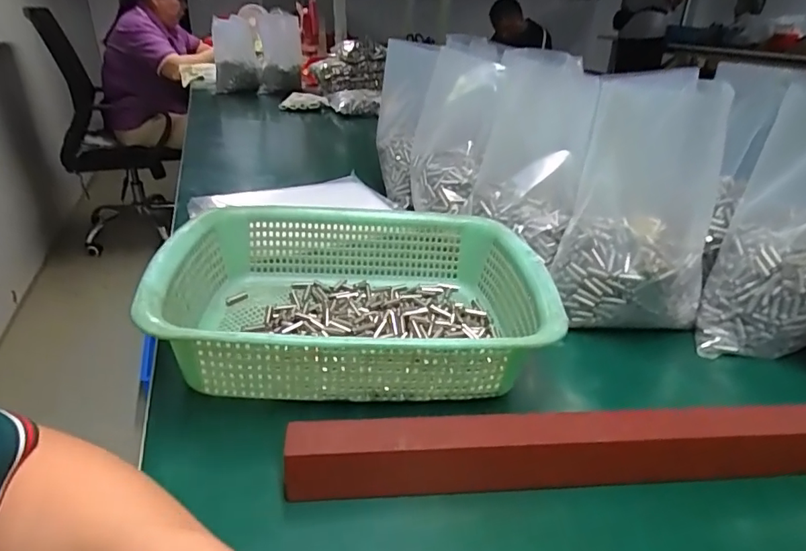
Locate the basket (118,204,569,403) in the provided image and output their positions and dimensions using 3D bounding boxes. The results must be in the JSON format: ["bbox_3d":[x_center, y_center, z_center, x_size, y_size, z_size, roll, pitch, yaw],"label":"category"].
[{"bbox_3d":[-0.036,0.015,0.430,0.291,0.080,0.219,-1,28,-5],"label":"basket"}]

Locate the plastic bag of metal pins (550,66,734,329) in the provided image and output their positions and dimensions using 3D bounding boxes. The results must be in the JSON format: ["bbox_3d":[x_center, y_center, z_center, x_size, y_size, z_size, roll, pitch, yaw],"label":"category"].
[{"bbox_3d":[0.222,-0.070,0.482,0.126,0.248,0.071,13,-7,20],"label":"plastic bag of metal pins"}]

